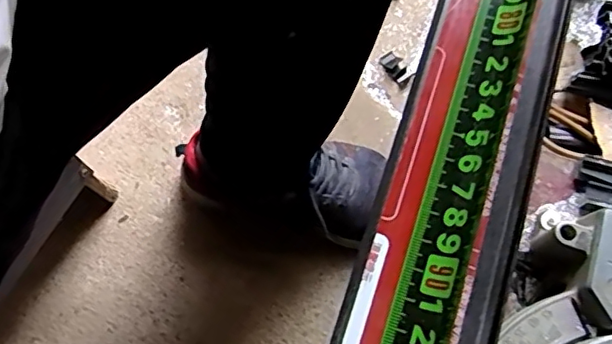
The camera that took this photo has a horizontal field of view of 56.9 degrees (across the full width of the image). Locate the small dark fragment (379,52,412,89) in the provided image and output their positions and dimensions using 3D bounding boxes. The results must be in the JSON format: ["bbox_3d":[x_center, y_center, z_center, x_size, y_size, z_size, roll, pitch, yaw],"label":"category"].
[{"bbox_3d":[0.117,-0.131,0.727,0.026,0.007,0.049,-36,71,-12],"label":"small dark fragment"}]

